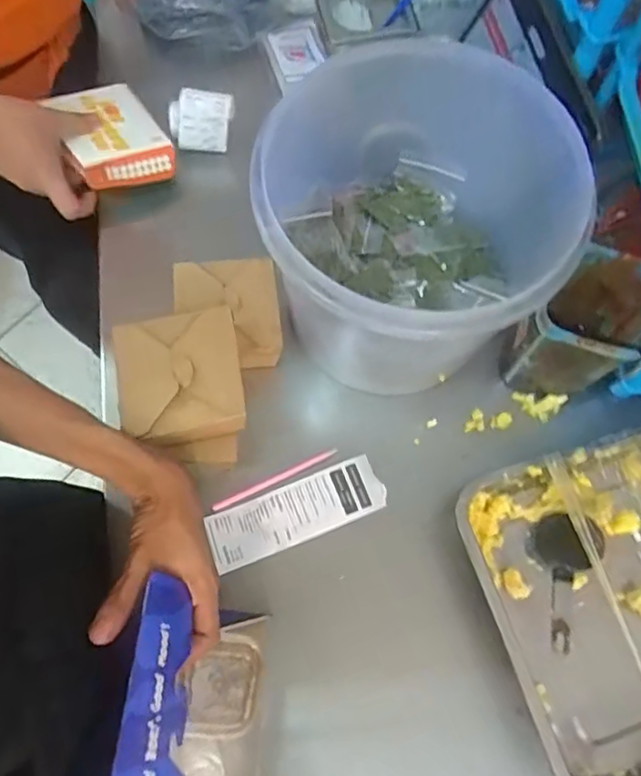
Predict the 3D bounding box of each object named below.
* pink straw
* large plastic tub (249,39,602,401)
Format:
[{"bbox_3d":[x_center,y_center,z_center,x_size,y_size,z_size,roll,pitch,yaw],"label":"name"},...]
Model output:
[{"bbox_3d":[-0.045,0.092,0.606,0.136,0.006,0.008,-25,72,-10],"label":"pink straw"},{"bbox_3d":[0.075,-0.131,0.556,0.237,0.212,0.253,0,70,-1],"label":"large plastic tub"}]

